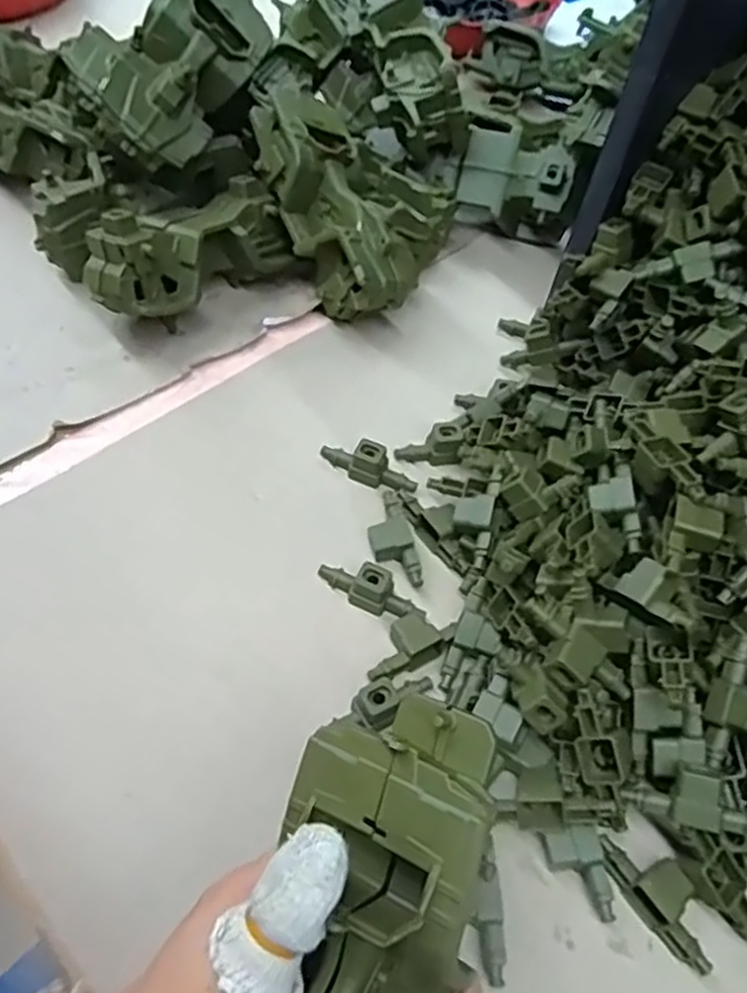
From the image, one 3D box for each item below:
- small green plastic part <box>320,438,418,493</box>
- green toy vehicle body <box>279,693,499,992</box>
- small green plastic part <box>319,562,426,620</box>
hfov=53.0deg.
[{"bbox_3d":[-0.003,-0.021,0.493,0.066,0.023,0.021,30,58,16],"label":"small green plastic part"},{"bbox_3d":[-0.002,0.155,0.270,0.073,0.056,0.158,15,78,6],"label":"green toy vehicle body"},{"bbox_3d":[-0.001,0.053,0.439,0.066,0.020,0.020,25,57,13],"label":"small green plastic part"}]

